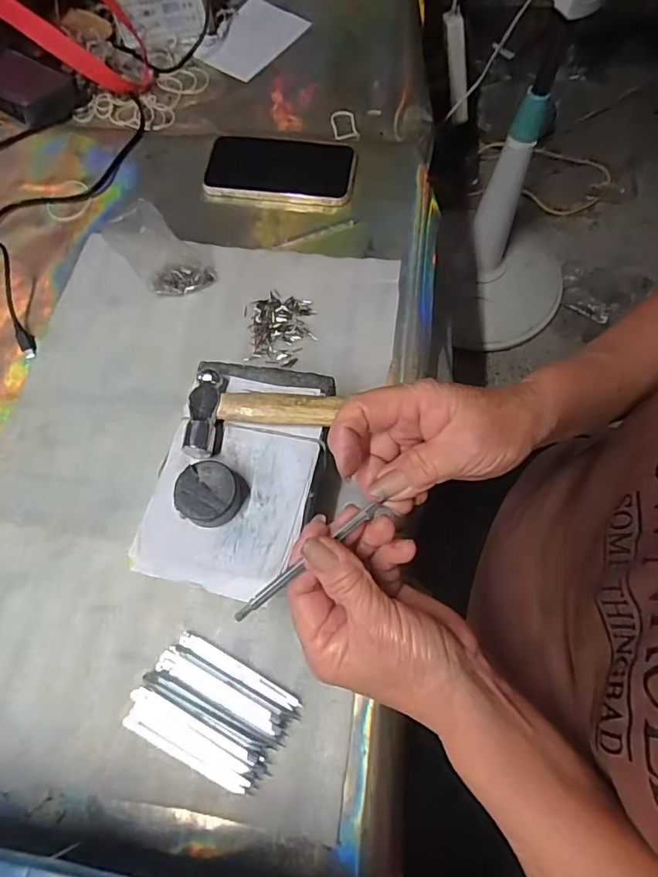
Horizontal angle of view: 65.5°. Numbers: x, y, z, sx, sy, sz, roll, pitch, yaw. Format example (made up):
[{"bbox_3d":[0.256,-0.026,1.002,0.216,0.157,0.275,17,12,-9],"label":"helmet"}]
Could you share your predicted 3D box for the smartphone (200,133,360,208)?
[{"bbox_3d":[-0.047,-0.274,0.517,0.145,0.012,0.074,8,72,2],"label":"smartphone"}]

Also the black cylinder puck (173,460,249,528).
[{"bbox_3d":[-0.074,0.036,0.322,0.039,0.021,0.038,-1,68,2],"label":"black cylinder puck"}]

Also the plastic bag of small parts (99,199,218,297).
[{"bbox_3d":[-0.146,-0.154,0.441,0.053,0.097,0.027,-23,66,16],"label":"plastic bag of small parts"}]

